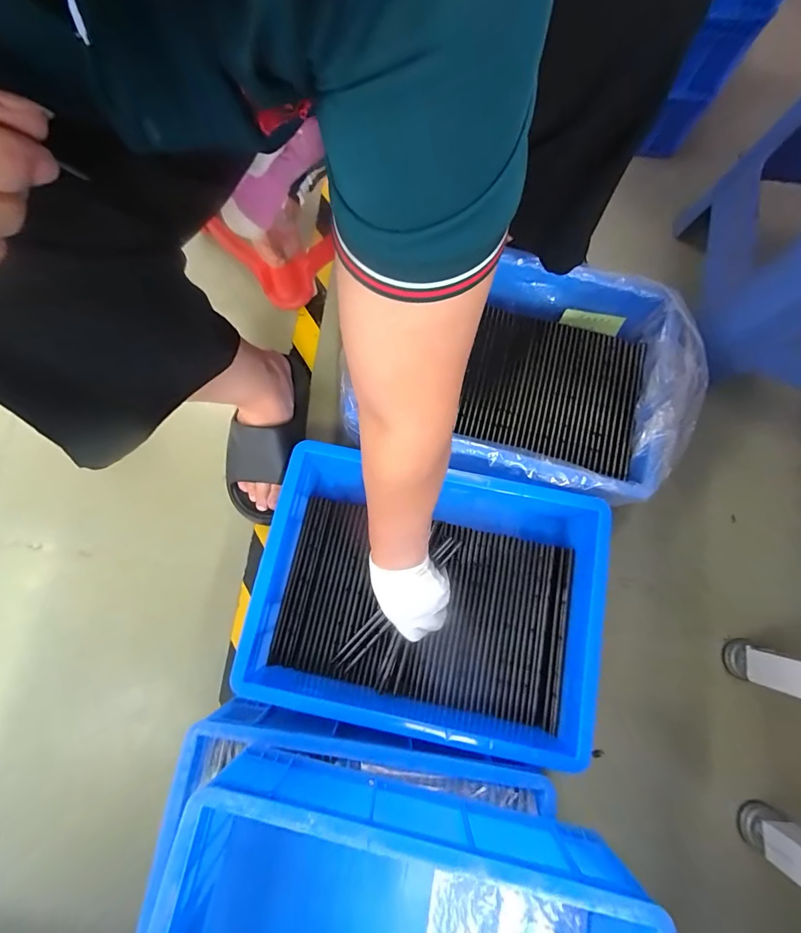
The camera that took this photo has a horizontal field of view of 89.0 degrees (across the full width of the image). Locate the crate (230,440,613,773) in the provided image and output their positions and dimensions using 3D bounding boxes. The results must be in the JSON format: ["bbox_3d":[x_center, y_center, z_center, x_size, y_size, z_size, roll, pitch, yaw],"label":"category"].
[{"bbox_3d":[0.025,0.177,0.531,0.417,0.115,0.341,11,77,3],"label":"crate"}]

